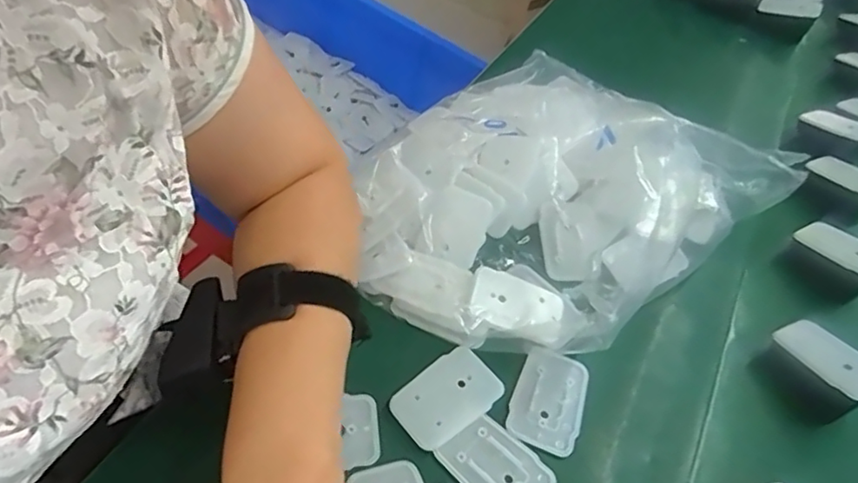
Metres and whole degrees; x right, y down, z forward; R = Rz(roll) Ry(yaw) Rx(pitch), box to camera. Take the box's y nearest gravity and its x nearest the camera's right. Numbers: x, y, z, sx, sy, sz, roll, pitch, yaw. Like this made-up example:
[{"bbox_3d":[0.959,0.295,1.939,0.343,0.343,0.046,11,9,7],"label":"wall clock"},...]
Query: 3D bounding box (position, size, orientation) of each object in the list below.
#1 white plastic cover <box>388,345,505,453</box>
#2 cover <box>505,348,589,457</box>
[{"bbox_3d":[0.011,0.098,0.367,0.067,0.005,0.043,-28,62,-29],"label":"white plastic cover"},{"bbox_3d":[0.079,0.101,0.375,0.044,0.008,0.066,22,51,7],"label":"cover"}]

